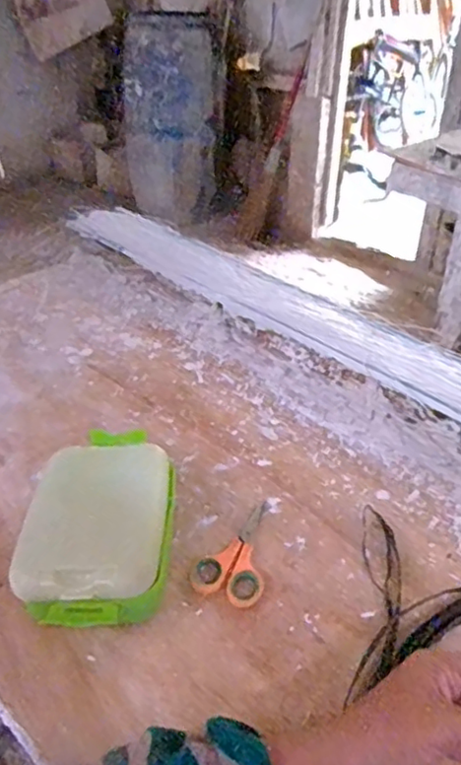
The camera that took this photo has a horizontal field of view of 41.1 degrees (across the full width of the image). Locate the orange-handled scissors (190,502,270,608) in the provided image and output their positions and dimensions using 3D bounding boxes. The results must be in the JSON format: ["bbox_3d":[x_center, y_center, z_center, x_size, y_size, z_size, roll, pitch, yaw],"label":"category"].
[{"bbox_3d":[0.017,0.152,0.555,0.059,0.008,0.117,21,41,24],"label":"orange-handled scissors"}]

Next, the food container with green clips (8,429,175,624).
[{"bbox_3d":[-0.111,0.123,0.537,0.124,0.073,0.189,0,36,-2],"label":"food container with green clips"}]

